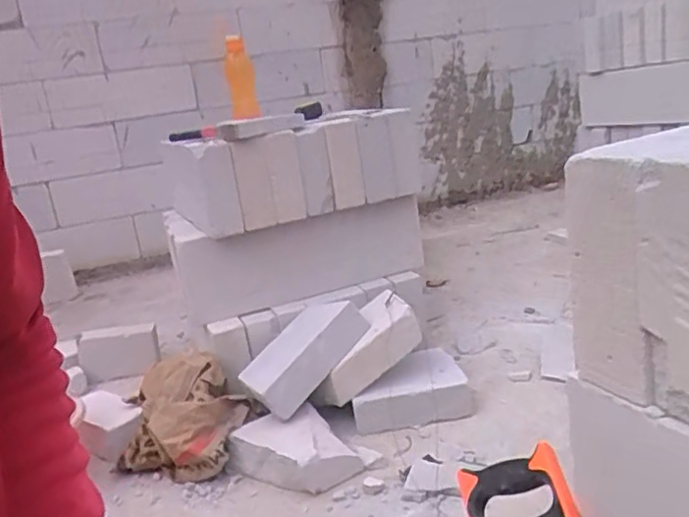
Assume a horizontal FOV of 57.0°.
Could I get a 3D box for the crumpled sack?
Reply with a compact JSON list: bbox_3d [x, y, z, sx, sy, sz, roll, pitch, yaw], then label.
[{"bbox_3d":[-0.321,0.323,1.281,0.250,0.158,0.272,-6,15,7],"label":"crumpled sack"}]

